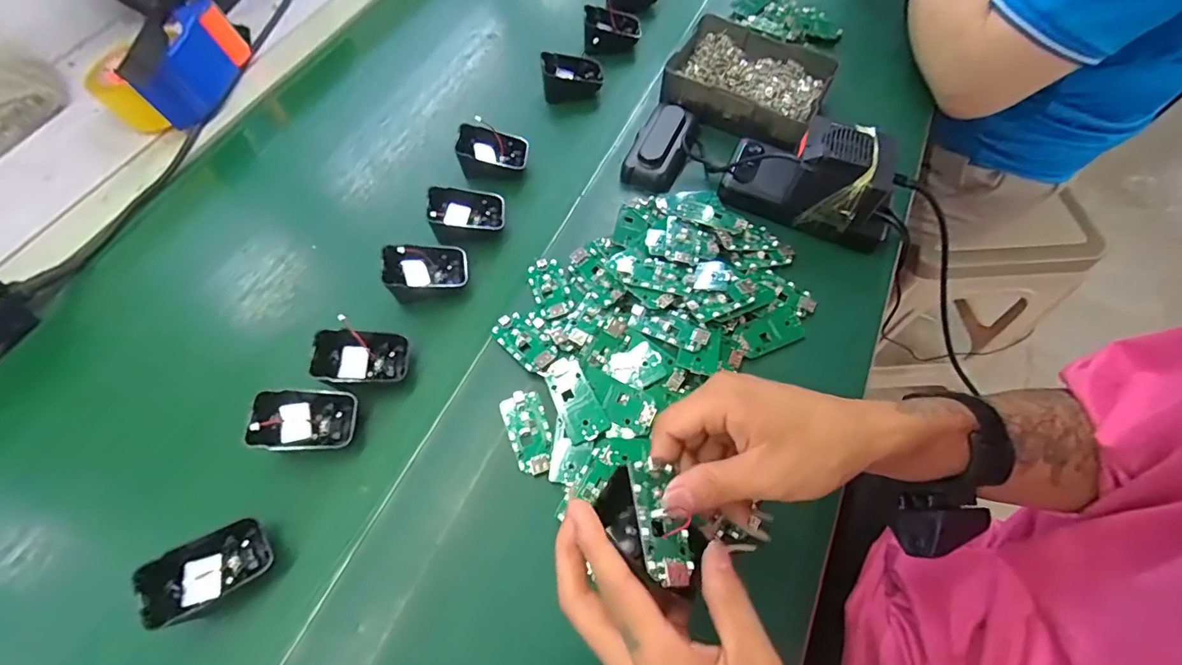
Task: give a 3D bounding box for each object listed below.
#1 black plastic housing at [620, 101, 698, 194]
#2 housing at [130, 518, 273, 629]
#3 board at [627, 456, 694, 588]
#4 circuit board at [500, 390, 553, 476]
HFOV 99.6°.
[{"bbox_3d":[0.074,-0.193,0.508,0.055,0.029,0.111,18,65,10],"label":"black plastic housing"},{"bbox_3d":[-0.247,0.154,0.324,0.061,0.031,0.045,-34,68,-14],"label":"housing"},{"bbox_3d":[0.037,0.098,0.261,0.032,0.006,0.061,16,48,-26],"label":"board"},{"bbox_3d":[-0.047,0.076,0.381,0.032,0.004,0.063,-20,65,-8],"label":"circuit board"}]

